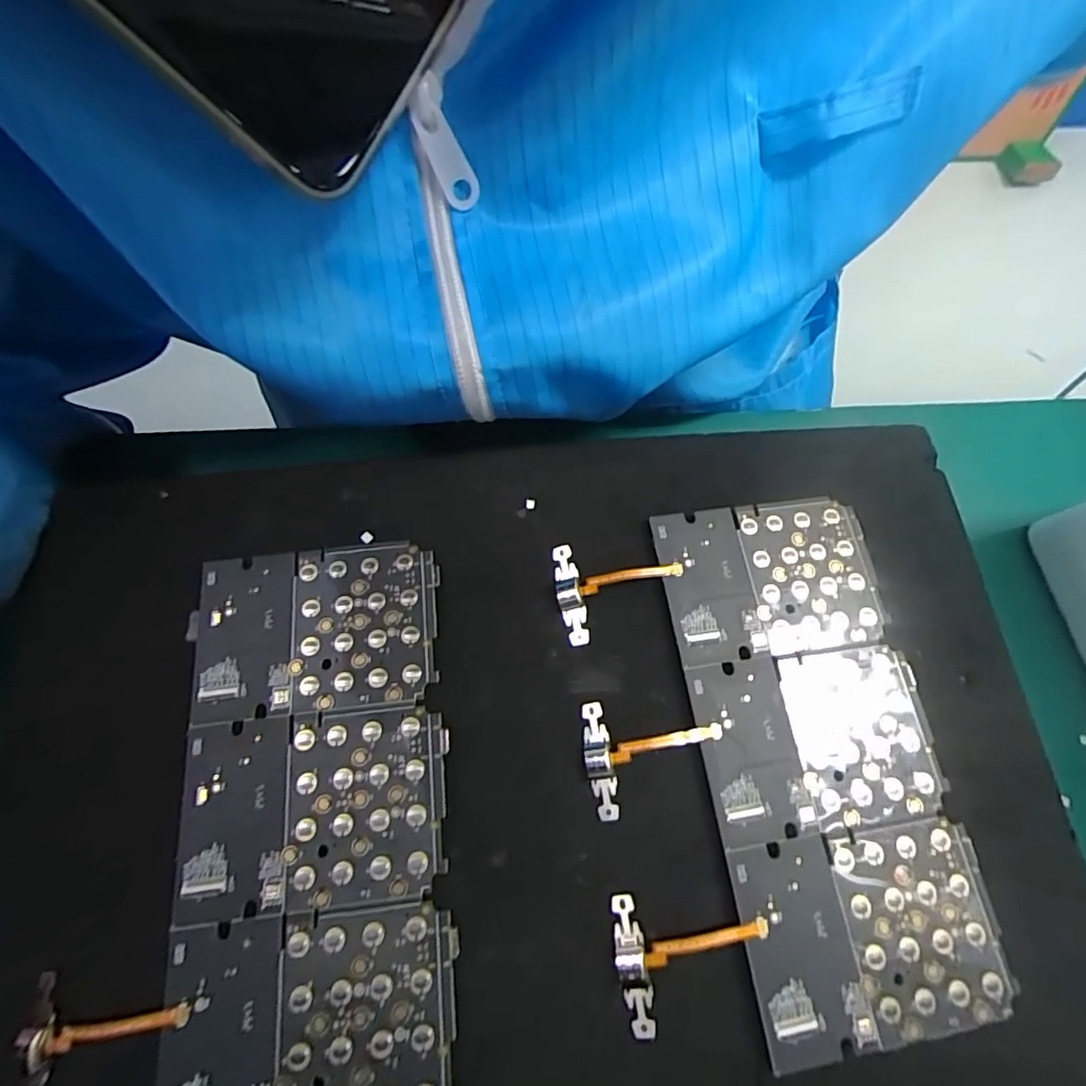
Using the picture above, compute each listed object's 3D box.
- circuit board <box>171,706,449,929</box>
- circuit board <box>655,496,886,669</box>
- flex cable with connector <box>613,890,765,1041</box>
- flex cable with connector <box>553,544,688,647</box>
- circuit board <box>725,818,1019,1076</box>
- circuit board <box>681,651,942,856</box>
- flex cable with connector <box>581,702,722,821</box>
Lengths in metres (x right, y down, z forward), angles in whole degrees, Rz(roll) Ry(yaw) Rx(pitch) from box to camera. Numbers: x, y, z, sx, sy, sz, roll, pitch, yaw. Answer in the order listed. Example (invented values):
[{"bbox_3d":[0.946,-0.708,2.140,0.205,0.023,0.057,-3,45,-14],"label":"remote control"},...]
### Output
[{"bbox_3d":[-0.070,0.082,0.174,0.078,0.004,0.055,-6,70,-3],"label":"circuit board"},{"bbox_3d":[0.082,0.012,0.207,0.078,0.004,0.056,-6,71,-7],"label":"circuit board"},{"bbox_3d":[0.044,0.122,0.165,0.045,0.006,0.034,-1,72,-3],"label":"flex cable with connector"},{"bbox_3d":[0.027,0.017,0.200,0.045,0.005,0.035,-3,72,-3],"label":"flex cable with connector"},{"bbox_3d":[0.099,0.116,0.167,0.078,0.007,0.053,-7,73,-4],"label":"circuit board"},{"bbox_3d":[0.091,0.065,0.189,0.078,0.004,0.055,-5,70,-7],"label":"circuit board"},{"bbox_3d":[0.036,0.069,0.183,0.044,0.006,0.035,-2,72,-3],"label":"flex cable with connector"}]

